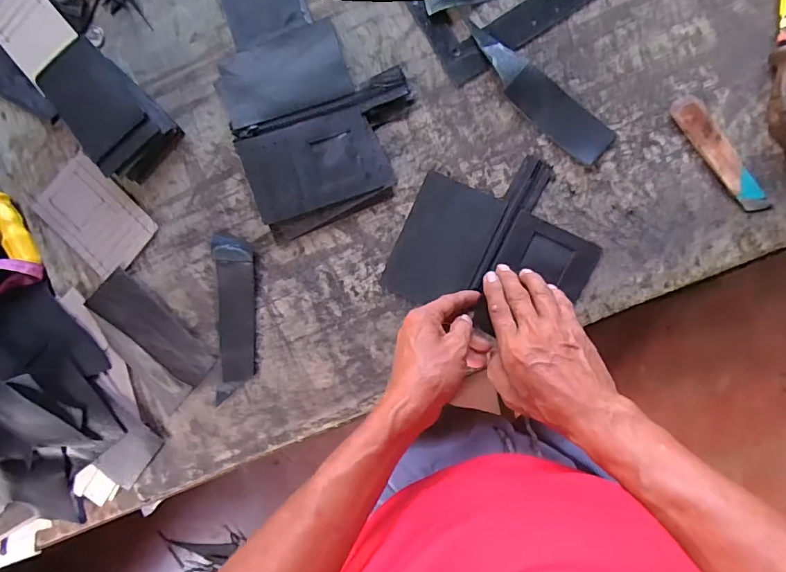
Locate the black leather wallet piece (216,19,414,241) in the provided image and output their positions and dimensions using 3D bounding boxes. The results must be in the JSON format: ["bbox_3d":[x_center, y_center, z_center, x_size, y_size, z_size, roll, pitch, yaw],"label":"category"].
[{"bbox_3d":[-0.077,-0.177,0.474,0.182,0.024,0.209,-20,87,6],"label":"black leather wallet piece"}]

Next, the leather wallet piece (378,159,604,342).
[{"bbox_3d":[0.110,-0.046,0.468,0.188,0.007,0.174,23,92,6],"label":"leather wallet piece"}]

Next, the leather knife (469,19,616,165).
[{"bbox_3d":[0.144,-0.196,0.457,0.181,0.014,0.041,45,94,5],"label":"leather knife"}]

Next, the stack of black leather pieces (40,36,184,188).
[{"bbox_3d":[-0.318,-0.194,0.496,0.086,0.029,0.165,-45,85,4],"label":"stack of black leather pieces"}]

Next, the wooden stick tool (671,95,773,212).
[{"bbox_3d":[0.317,-0.128,0.437,0.031,0.012,0.132,-31,86,5],"label":"wooden stick tool"}]

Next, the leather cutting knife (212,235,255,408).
[{"bbox_3d":[-0.170,0.034,0.482,0.042,0.015,0.171,-2,89,6],"label":"leather cutting knife"}]

